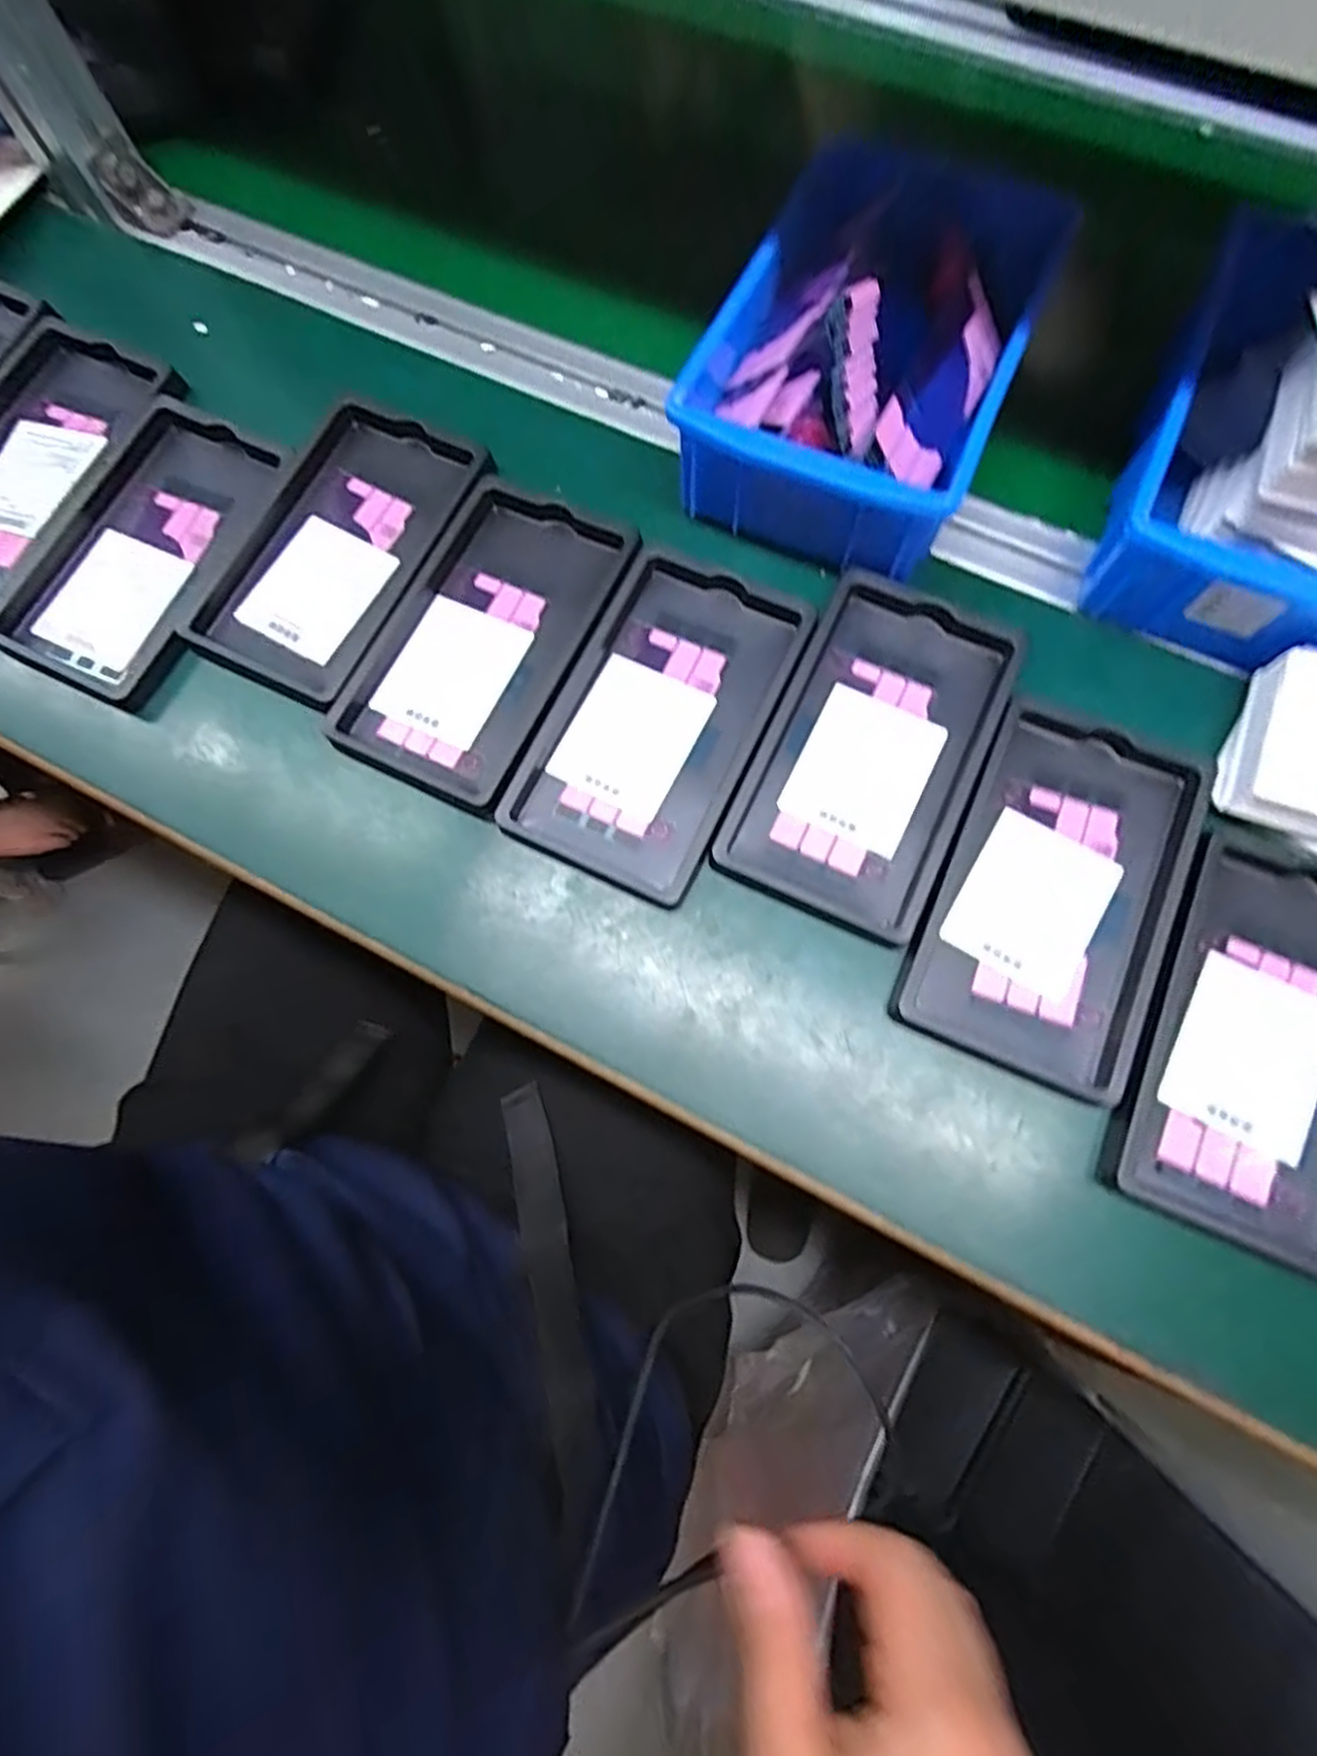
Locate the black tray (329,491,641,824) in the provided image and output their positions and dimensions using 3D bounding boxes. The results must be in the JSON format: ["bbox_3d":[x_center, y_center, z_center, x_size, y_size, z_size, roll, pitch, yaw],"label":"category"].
[{"bbox_3d":[-0.081,-0.113,0.365,0.091,0.021,0.156,25,76,8],"label":"black tray"}]

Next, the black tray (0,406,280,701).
[{"bbox_3d":[-0.264,-0.168,0.396,0.094,0.023,0.152,25,76,8],"label":"black tray"}]

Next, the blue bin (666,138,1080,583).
[{"bbox_3d":[0.098,-0.243,0.361,0.131,0.072,0.194,26,76,9],"label":"blue bin"}]

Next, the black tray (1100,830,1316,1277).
[{"bbox_3d":[0.249,0.069,0.309,0.093,0.016,0.154,25,76,8],"label":"black tray"}]

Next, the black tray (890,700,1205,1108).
[{"bbox_3d":[0.170,0.007,0.327,0.094,0.017,0.155,24,76,8],"label":"black tray"}]

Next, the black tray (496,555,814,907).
[{"bbox_3d":[0.001,-0.071,0.352,0.089,0.020,0.153,24,76,8],"label":"black tray"}]

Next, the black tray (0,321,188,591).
[{"bbox_3d":[-0.345,-0.228,0.413,0.100,0.028,0.154,31,77,10],"label":"black tray"}]

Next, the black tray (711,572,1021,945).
[{"bbox_3d":[0.096,-0.057,0.343,0.089,0.019,0.154,24,76,8],"label":"black tray"}]

